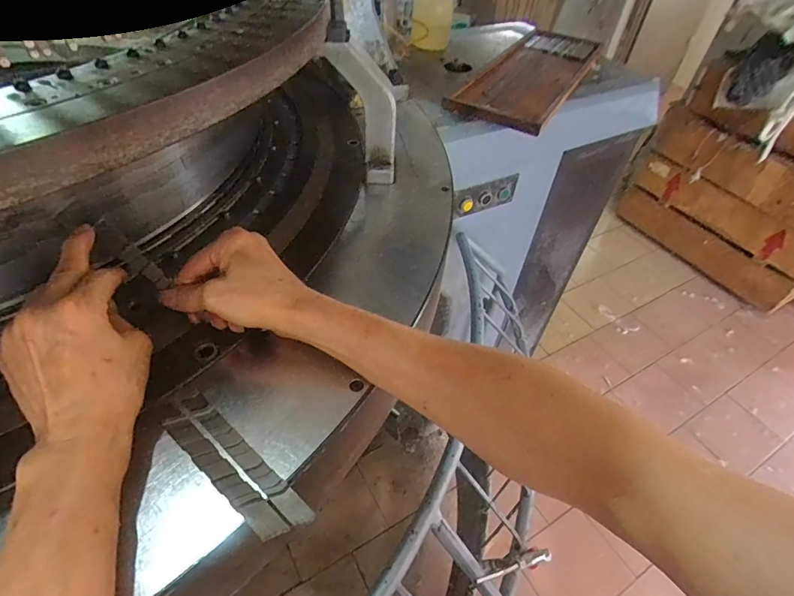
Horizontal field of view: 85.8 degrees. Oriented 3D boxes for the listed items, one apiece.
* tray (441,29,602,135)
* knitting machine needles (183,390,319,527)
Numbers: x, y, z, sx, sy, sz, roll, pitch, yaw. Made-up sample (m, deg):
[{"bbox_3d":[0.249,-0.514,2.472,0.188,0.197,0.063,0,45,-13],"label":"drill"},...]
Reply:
[{"bbox_3d":[0.272,-0.446,0.838,0.168,0.024,0.517,25,50,18],"label":"tray"},{"bbox_3d":[-0.108,0.111,0.303,0.134,0.005,0.014,32,55,27],"label":"knitting machine needles"}]

